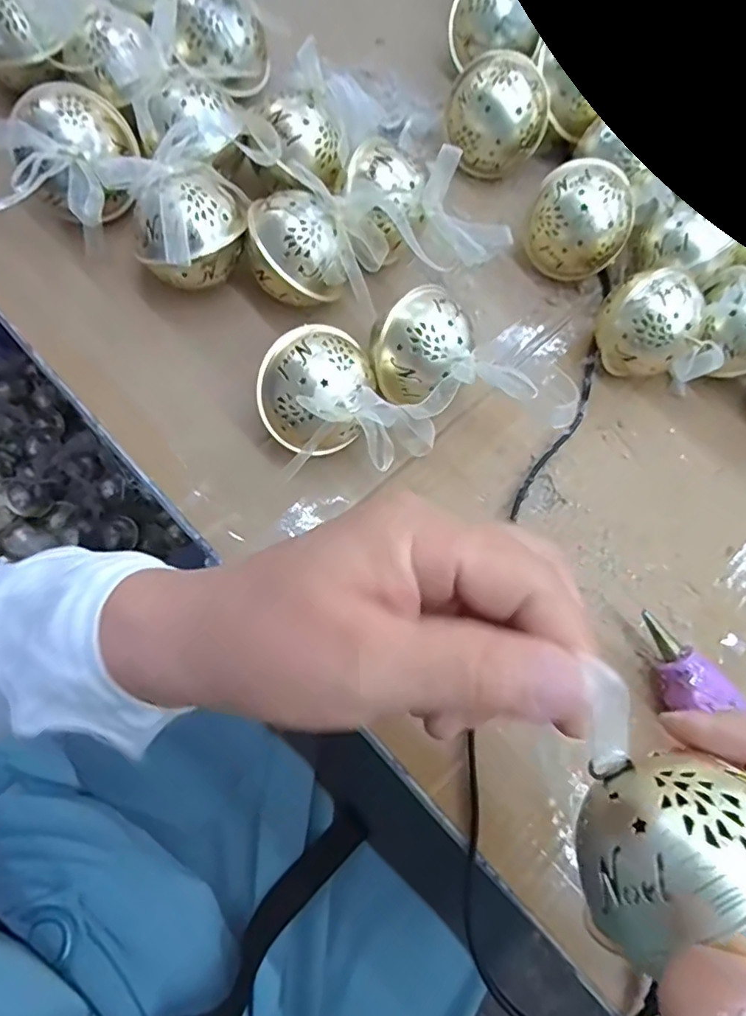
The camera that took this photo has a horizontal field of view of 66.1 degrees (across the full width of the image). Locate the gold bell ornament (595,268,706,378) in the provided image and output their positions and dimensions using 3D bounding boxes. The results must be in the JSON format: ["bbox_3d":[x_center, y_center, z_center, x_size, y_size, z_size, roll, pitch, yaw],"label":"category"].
[{"bbox_3d":[0.152,-0.101,0.320,0.048,0.052,0.051,43,73,6],"label":"gold bell ornament"}]

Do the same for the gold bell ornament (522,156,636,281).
[{"bbox_3d":[0.117,-0.162,0.333,0.056,0.056,0.047,35,73,3],"label":"gold bell ornament"}]

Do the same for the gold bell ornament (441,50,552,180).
[{"bbox_3d":[0.071,-0.230,0.343,0.054,0.054,0.047,41,73,5],"label":"gold bell ornament"}]

